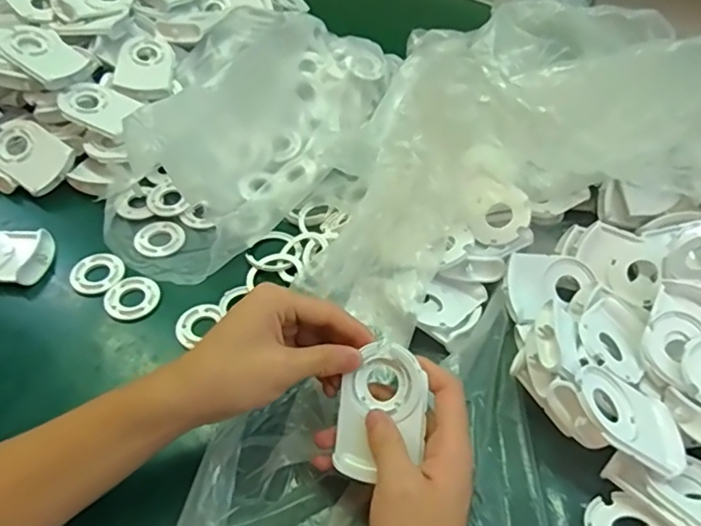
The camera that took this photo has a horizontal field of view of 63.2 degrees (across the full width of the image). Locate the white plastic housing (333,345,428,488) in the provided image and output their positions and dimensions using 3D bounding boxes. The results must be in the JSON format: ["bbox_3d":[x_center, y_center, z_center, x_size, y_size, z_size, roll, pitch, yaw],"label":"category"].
[{"bbox_3d":[0.019,0.094,0.361,0.057,0.006,0.084,2,78,19],"label":"white plastic housing"}]

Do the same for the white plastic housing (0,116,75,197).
[{"bbox_3d":[-0.317,-0.107,0.565,0.084,0.014,0.058,35,85,14],"label":"white plastic housing"}]

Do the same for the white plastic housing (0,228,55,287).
[{"bbox_3d":[-0.308,-0.006,0.502,0.082,0.015,0.054,2,49,0],"label":"white plastic housing"}]

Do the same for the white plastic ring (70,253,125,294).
[{"bbox_3d":[-0.220,0.008,0.496,0.043,0.004,0.042,1,49,-1],"label":"white plastic ring"}]

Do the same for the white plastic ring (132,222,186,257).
[{"bbox_3d":[-0.177,-0.023,0.530,0.044,0.004,0.041,1,49,-1],"label":"white plastic ring"}]

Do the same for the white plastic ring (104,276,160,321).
[{"bbox_3d":[-0.184,0.028,0.480,0.044,0.004,0.043,1,49,-1],"label":"white plastic ring"}]

